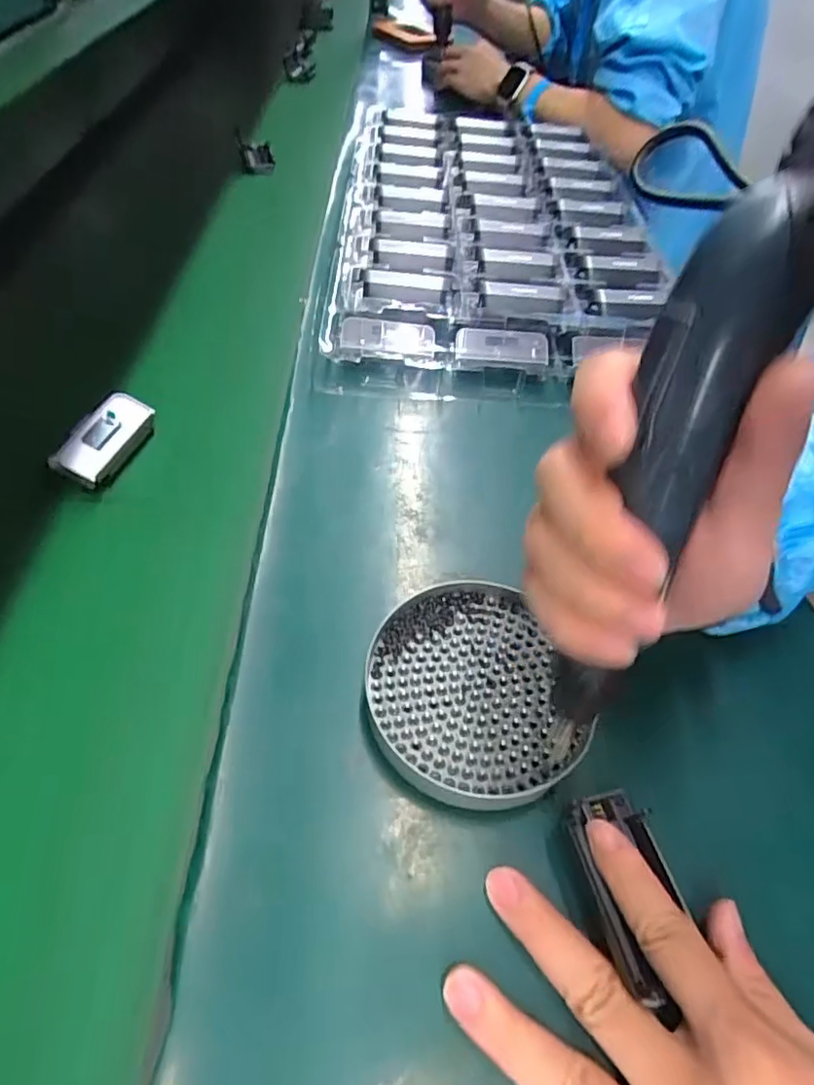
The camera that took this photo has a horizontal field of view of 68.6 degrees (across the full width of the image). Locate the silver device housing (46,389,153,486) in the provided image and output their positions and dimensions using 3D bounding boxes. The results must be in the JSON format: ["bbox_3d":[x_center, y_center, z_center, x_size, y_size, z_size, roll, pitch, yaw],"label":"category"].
[{"bbox_3d":[-0.205,-0.068,0.406,0.037,0.021,0.075,33,53,-15],"label":"silver device housing"}]

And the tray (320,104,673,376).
[{"bbox_3d":[0.079,-0.335,0.606,0.291,0.050,0.488,5,50,-4],"label":"tray"}]

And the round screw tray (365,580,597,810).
[{"bbox_3d":[0.031,0.074,0.302,0.099,0.017,0.111,-14,54,-19],"label":"round screw tray"}]

